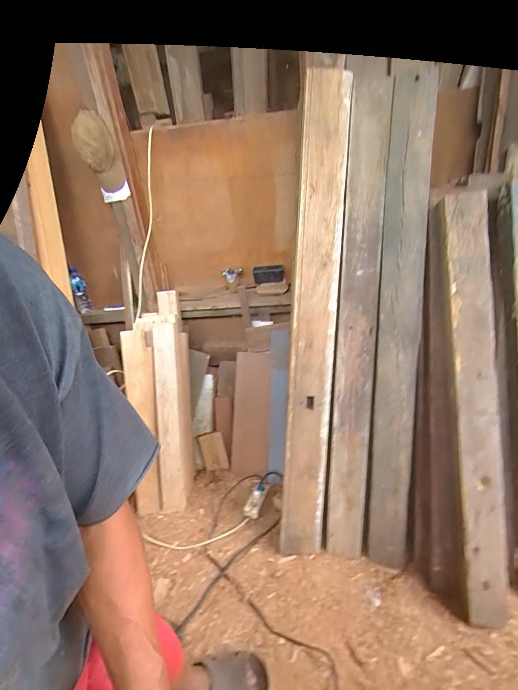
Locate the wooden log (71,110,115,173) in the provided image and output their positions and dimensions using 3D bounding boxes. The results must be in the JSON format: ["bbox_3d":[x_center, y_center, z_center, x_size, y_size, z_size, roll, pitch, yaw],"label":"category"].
[{"bbox_3d":[-0.563,-0.695,1.169,0.125,0.171,0.113,-16,29,-18],"label":"wooden log"}]

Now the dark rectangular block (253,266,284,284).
[{"bbox_3d":[0.042,-0.309,1.513,0.133,0.074,0.020,0,28,12],"label":"dark rectangular block"}]

